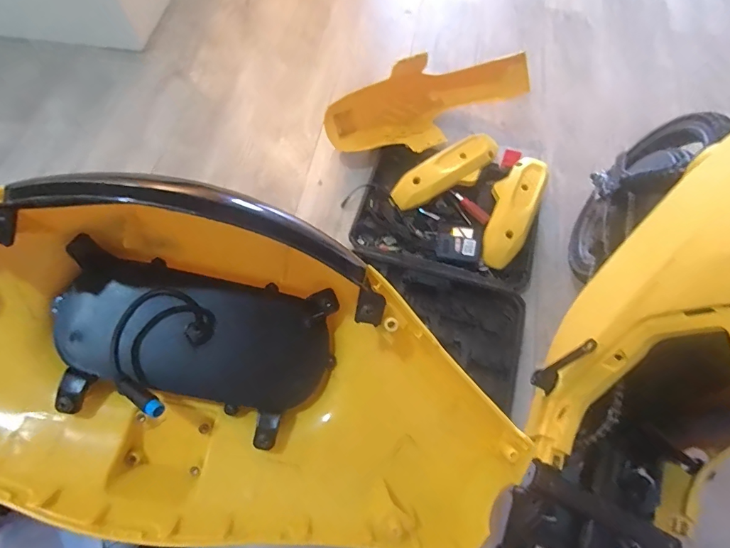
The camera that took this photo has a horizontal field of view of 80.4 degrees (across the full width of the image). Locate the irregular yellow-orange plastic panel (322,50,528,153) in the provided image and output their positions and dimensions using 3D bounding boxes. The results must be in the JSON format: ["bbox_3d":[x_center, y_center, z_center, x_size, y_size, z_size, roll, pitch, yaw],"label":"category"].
[{"bbox_3d":[0.146,-0.424,1.078,0.510,0.192,0.170,-15,67,7],"label":"irregular yellow-orange plastic panel"}]

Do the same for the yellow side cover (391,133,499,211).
[{"bbox_3d":[0.204,-0.247,1.061,0.299,0.055,0.108,-33,70,-15],"label":"yellow side cover"}]

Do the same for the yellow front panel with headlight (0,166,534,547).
[{"bbox_3d":[-0.097,0.041,0.228,0.369,0.107,0.173,13,67,4],"label":"yellow front panel with headlight"}]

